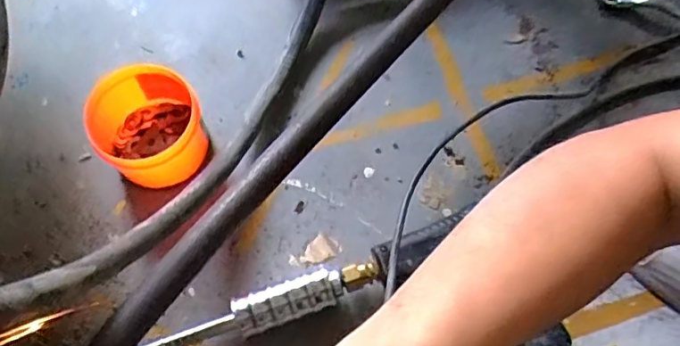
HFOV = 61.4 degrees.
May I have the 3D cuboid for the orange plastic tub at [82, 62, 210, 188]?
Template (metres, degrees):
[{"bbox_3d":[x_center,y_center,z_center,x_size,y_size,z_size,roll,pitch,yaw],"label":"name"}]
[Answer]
[{"bbox_3d":[-0.208,-0.052,0.622,0.111,0.069,0.120,0,68,0],"label":"orange plastic tub"}]

